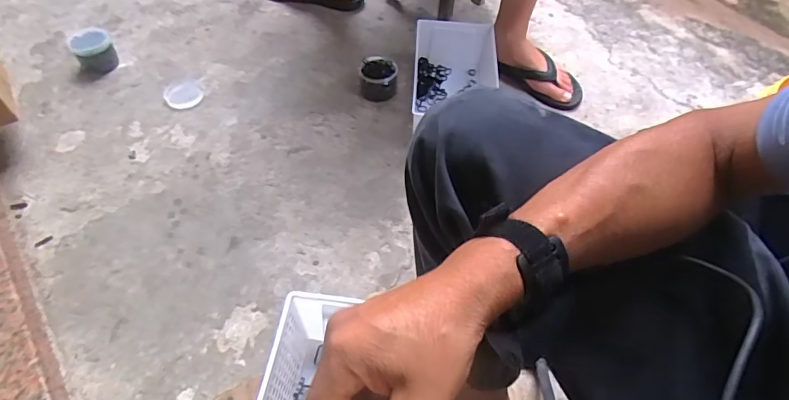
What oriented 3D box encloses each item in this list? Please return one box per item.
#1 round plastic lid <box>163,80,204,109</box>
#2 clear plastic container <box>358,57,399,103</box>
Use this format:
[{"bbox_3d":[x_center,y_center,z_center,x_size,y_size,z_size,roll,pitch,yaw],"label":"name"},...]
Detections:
[{"bbox_3d":[-0.459,-0.232,1.020,0.078,0.005,0.091,-25,59,-18],"label":"round plastic lid"},{"bbox_3d":[-0.035,-0.263,1.016,0.083,0.055,0.089,1,55,-1],"label":"clear plastic container"}]

